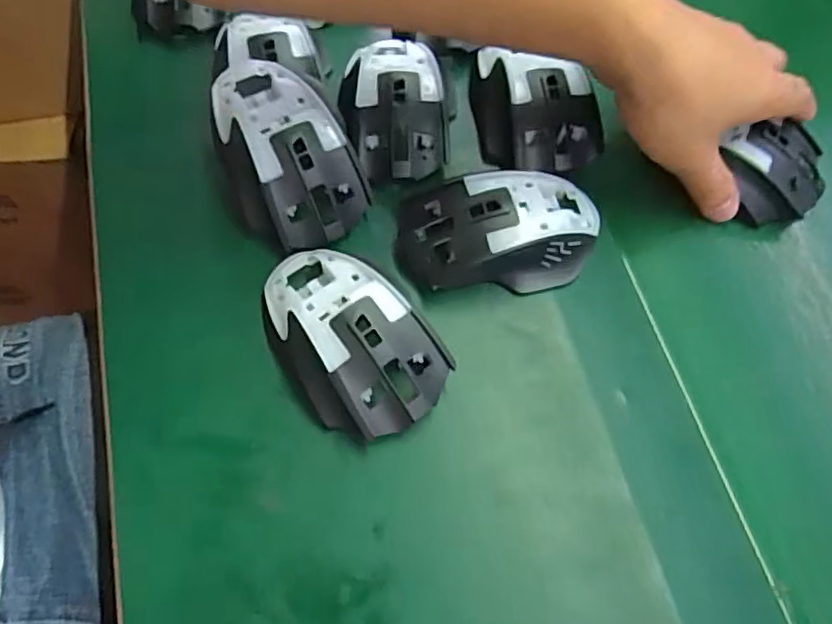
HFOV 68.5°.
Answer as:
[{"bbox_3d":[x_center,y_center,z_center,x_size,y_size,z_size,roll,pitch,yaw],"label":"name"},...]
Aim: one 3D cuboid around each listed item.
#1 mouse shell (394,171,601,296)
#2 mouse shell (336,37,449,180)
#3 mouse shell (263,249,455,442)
[{"bbox_3d":[0.049,-0.046,0.349,0.120,0.038,0.067,-6,64,-4],"label":"mouse shell"},{"bbox_3d":[-0.015,-0.130,0.382,0.061,0.030,0.096,-2,65,-6],"label":"mouse shell"},{"bbox_3d":[-0.037,0.011,0.323,0.073,0.038,0.118,-33,69,-16],"label":"mouse shell"}]

